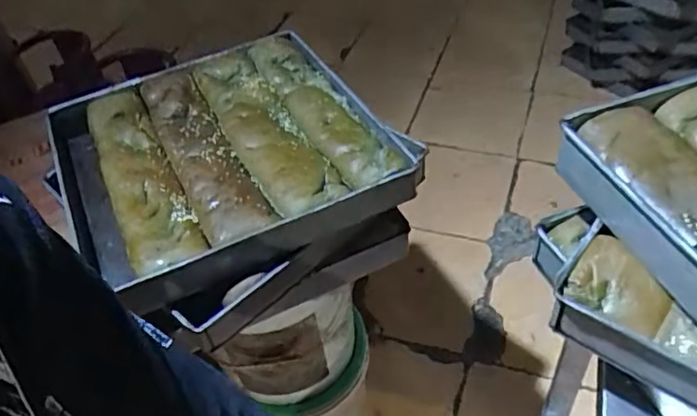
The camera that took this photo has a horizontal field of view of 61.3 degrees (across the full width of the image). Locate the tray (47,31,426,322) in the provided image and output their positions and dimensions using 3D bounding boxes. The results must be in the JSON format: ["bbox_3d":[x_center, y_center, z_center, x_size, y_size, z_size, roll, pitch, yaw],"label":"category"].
[{"bbox_3d":[-0.179,-0.089,0.834,0.426,0.069,0.447,-21,48,-15],"label":"tray"}]

